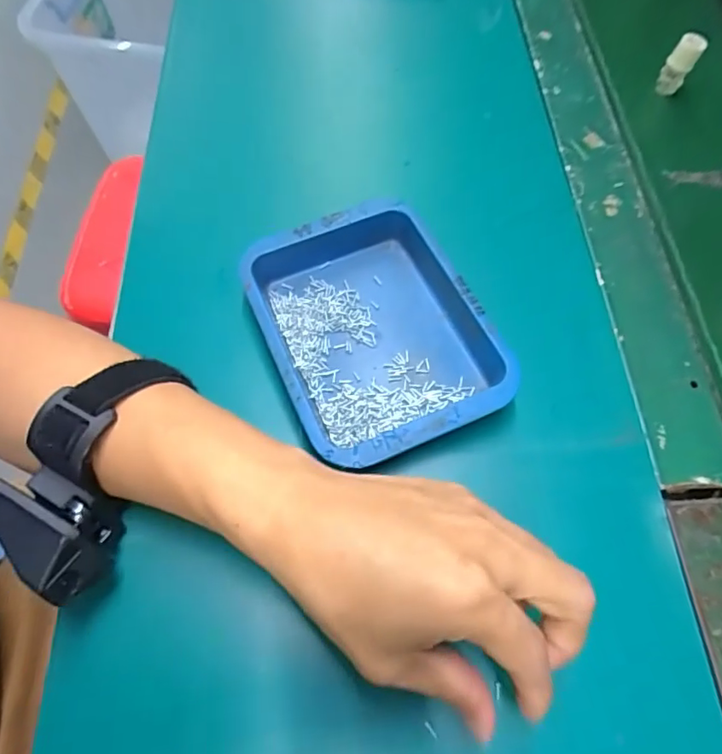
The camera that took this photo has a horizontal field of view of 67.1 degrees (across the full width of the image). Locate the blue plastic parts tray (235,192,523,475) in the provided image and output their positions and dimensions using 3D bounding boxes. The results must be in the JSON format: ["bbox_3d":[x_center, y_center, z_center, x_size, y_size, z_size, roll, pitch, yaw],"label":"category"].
[{"bbox_3d":[0.006,-0.030,0.319,0.117,0.030,0.153,-20,67,-13],"label":"blue plastic parts tray"}]

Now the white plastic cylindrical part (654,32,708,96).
[{"bbox_3d":[0.254,-0.248,0.435,0.020,0.045,0.017,32,66,11],"label":"white plastic cylindrical part"}]

